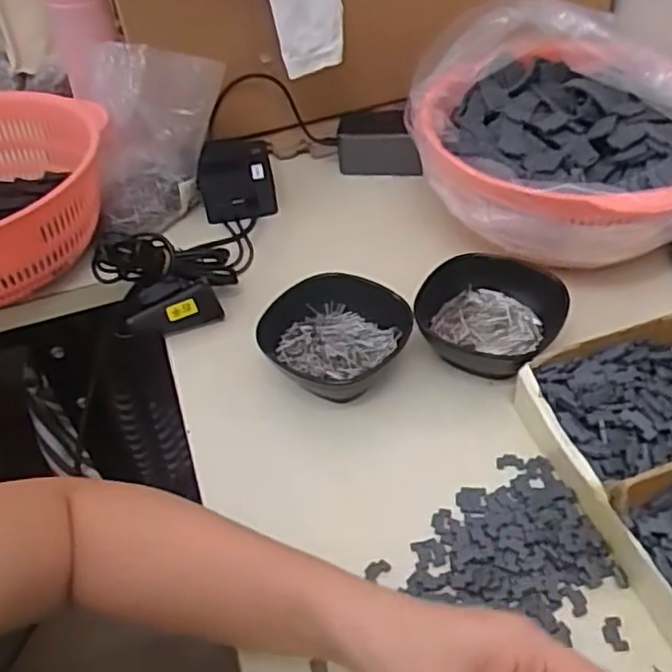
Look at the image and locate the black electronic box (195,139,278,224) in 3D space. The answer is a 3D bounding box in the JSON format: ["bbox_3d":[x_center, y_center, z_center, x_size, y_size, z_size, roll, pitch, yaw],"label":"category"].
[{"bbox_3d":[-0.102,-0.162,0.722,0.075,0.056,0.072,-8,45,-2],"label":"black electronic box"}]

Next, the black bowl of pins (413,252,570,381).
[{"bbox_3d":[0.120,-0.013,0.549,0.111,0.046,0.117,-3,45,3],"label":"black bowl of pins"}]

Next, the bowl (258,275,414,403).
[{"bbox_3d":[0.003,0.005,0.547,0.101,0.053,0.108,-3,45,3],"label":"bowl"}]

